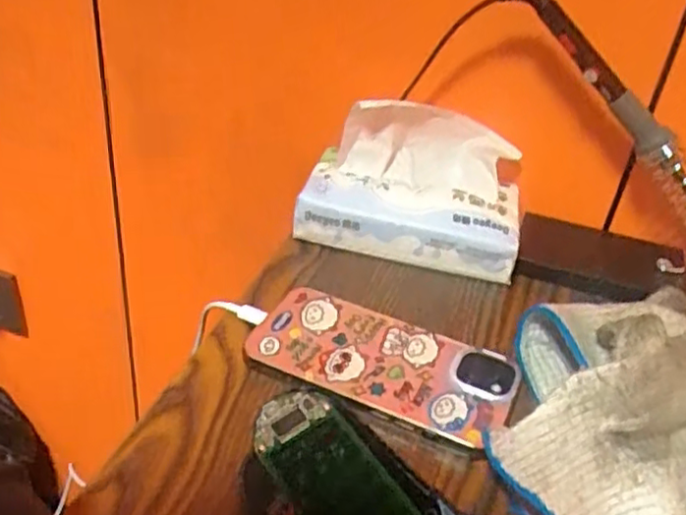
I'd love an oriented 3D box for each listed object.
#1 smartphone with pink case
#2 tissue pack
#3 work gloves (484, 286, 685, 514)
[{"bbox_3d":[0.021,0.056,0.371,0.141,0.011,0.068,17,36,13],"label":"smartphone with pink case"},{"bbox_3d":[0.048,-0.052,0.465,0.149,0.083,0.077,9,35,2],"label":"tissue pack"},{"bbox_3d":[0.161,0.069,0.326,0.186,0.072,0.128,3,35,-6],"label":"work gloves"}]

